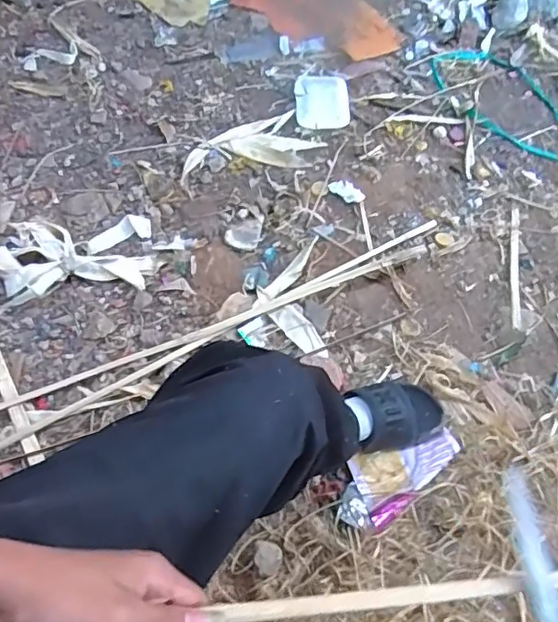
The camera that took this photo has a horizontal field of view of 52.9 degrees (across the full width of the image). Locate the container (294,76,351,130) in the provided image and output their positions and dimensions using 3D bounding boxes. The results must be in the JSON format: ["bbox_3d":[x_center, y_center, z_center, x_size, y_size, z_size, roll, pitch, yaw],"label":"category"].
[{"bbox_3d":[0.104,-0.504,1.347,0.127,0.020,0.175,-2,59,1],"label":"container"}]

